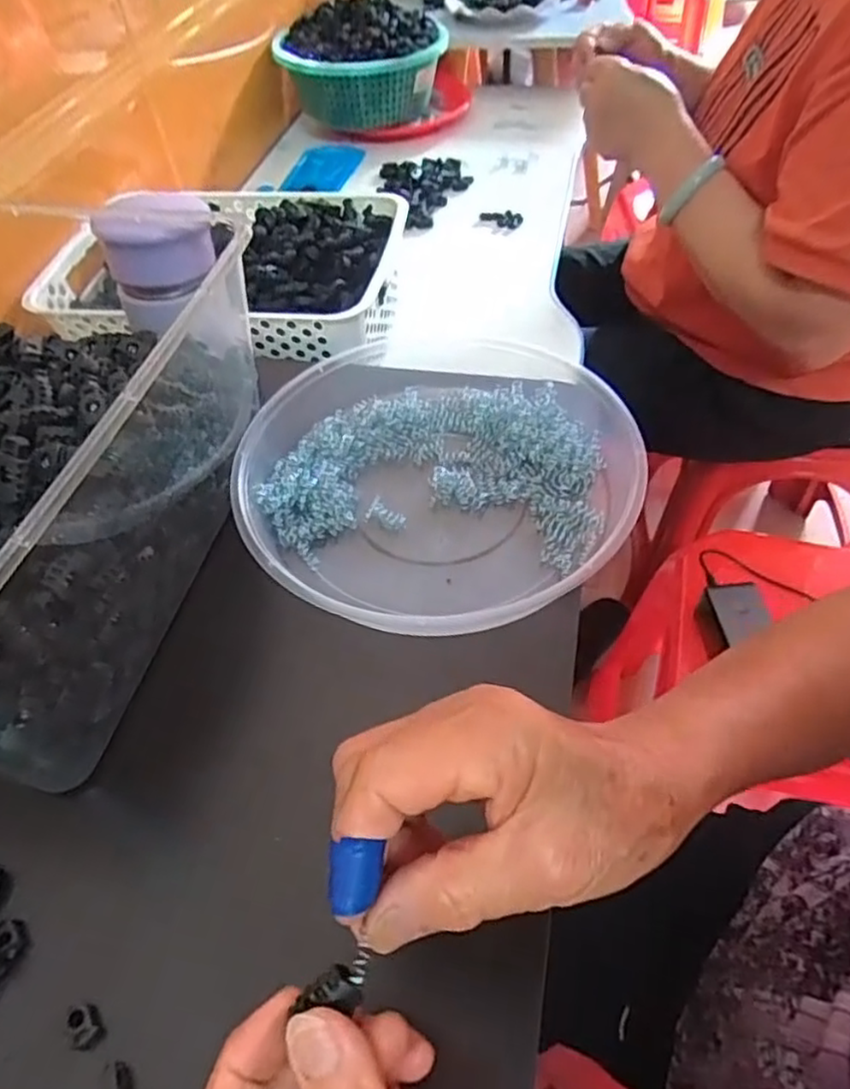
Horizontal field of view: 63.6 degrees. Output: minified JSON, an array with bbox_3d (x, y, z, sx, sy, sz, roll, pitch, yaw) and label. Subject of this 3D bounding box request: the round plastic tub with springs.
[{"bbox_3d":[-0.001,-0.058,0.429,0.226,0.039,0.251,-17,53,-9],"label":"round plastic tub with springs"}]

